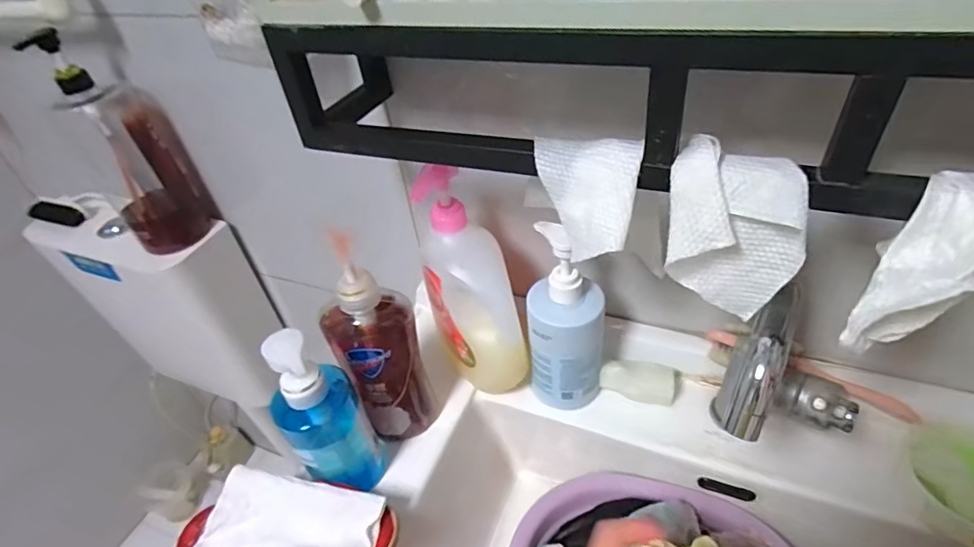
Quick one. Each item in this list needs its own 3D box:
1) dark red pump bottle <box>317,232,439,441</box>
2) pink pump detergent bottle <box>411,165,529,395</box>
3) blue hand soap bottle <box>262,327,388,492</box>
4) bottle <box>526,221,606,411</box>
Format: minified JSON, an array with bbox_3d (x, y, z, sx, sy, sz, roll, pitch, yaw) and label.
[{"bbox_3d":[-0.099,0.063,0.473,0.072,0.229,0.055,-24,44,-17],"label":"dark red pump bottle"},{"bbox_3d":[-0.020,0.015,0.522,0.076,0.246,0.077,-21,20,-14],"label":"pink pump detergent bottle"},{"bbox_3d":[-0.145,0.122,0.450,0.066,0.195,0.053,-27,45,-21],"label":"blue hand soap bottle"},{"bbox_3d":[0.077,0.050,0.499,0.073,0.197,0.058,0,42,8],"label":"bottle"}]

